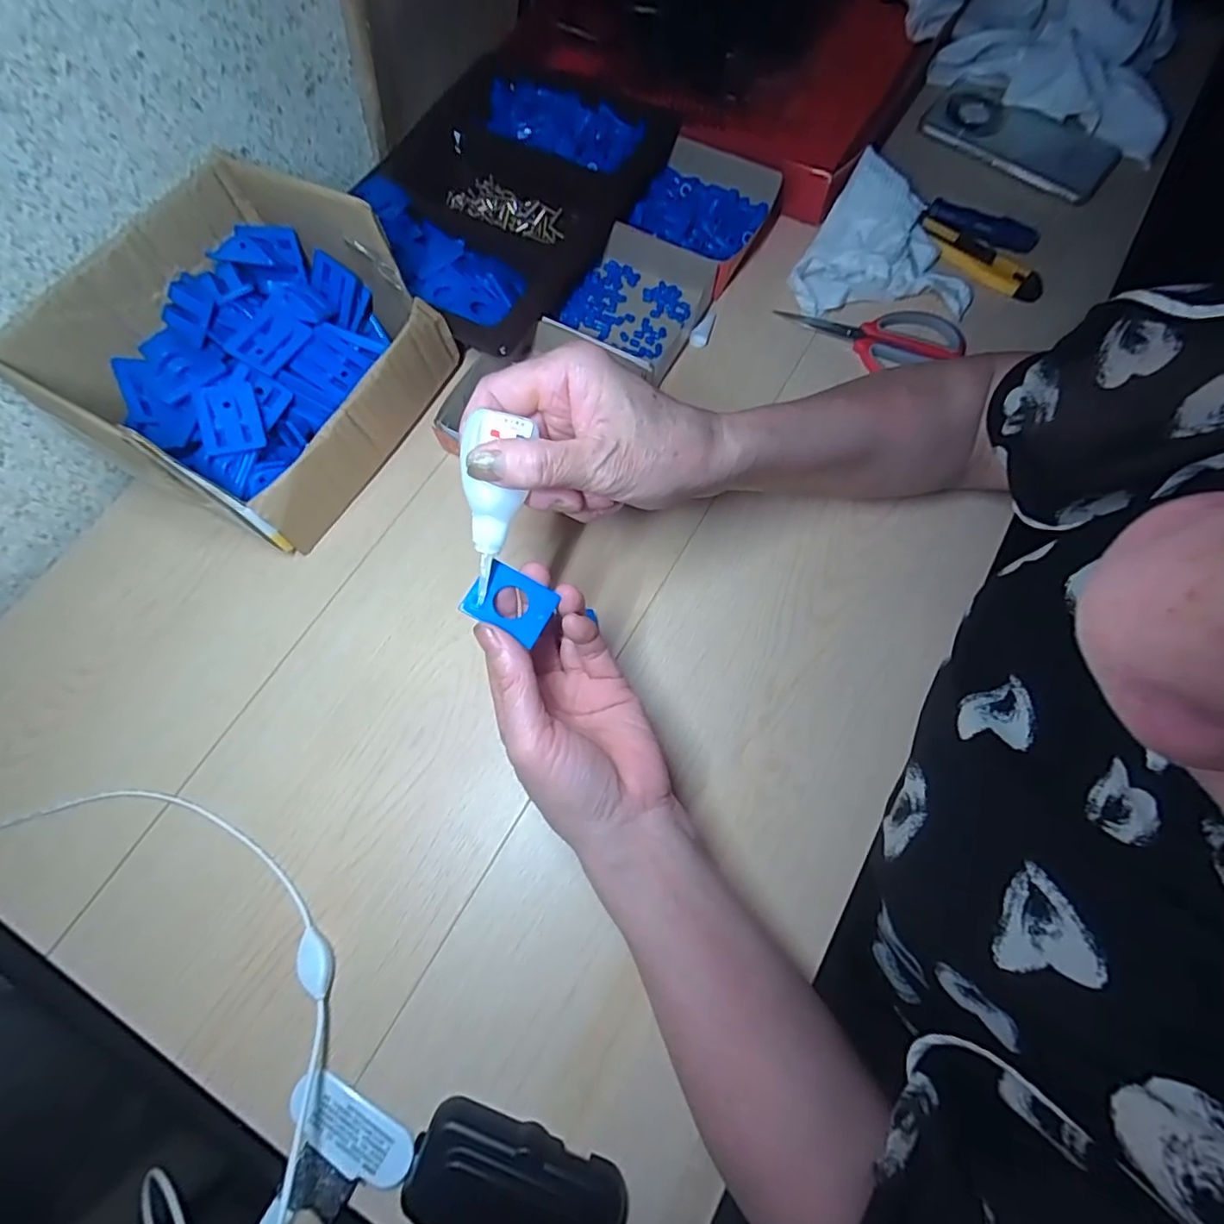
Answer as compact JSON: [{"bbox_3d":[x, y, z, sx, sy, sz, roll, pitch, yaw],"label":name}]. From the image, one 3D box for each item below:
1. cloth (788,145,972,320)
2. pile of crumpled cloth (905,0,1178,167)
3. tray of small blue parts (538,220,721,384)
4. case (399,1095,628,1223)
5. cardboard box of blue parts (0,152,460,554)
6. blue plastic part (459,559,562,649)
[{"bbox_3d":[0.234,-0.288,0.488,0.135,0.022,0.142,31,86,-3],"label":"cloth"},{"bbox_3d":[0.430,-0.604,0.578,0.337,0.058,0.195,42,77,10],"label":"pile of crumpled cloth"},{"bbox_3d":[0.021,-0.255,0.478,0.113,0.034,0.118,33,76,10],"label":"tray of small blue parts"},{"bbox_3d":[-0.048,0.297,0.297,0.110,0.026,0.050,21,74,7],"label":"case"},{"bbox_3d":[-0.238,-0.166,0.399,0.176,0.121,0.207,32,76,8],"label":"cardboard box of blue parts"},{"bbox_3d":[-0.051,-0.005,0.293,0.038,0.011,0.032,28,75,9],"label":"blue plastic part"}]

